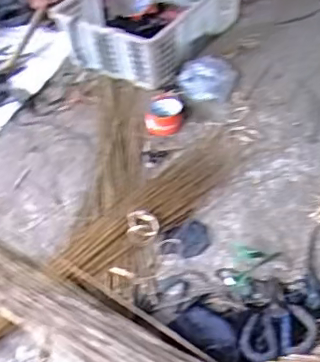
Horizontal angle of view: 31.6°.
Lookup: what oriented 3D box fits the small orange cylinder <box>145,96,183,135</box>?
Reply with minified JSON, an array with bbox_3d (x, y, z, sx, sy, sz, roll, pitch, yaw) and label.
[{"bbox_3d":[0.010,-0.160,1.351,0.088,0.049,0.096,-4,44,3],"label":"small orange cylinder"}]

